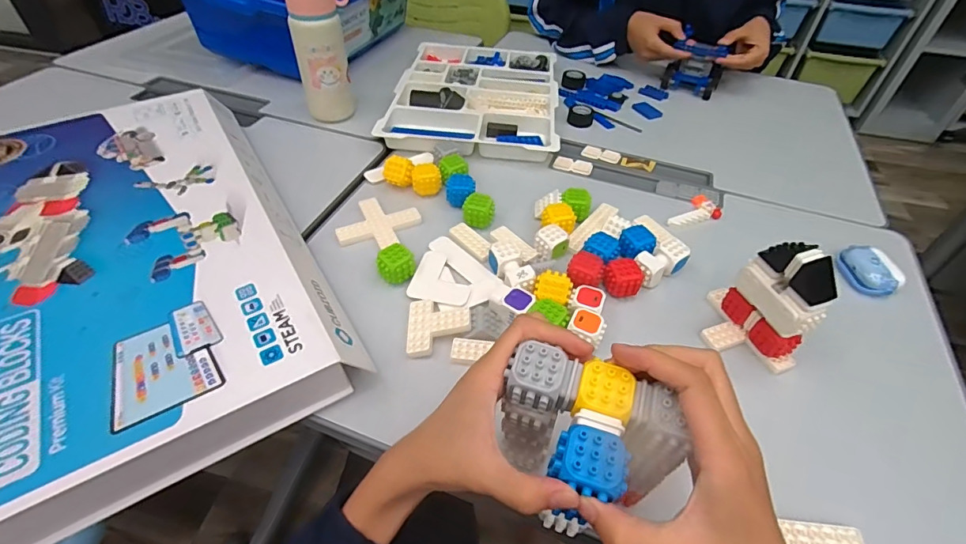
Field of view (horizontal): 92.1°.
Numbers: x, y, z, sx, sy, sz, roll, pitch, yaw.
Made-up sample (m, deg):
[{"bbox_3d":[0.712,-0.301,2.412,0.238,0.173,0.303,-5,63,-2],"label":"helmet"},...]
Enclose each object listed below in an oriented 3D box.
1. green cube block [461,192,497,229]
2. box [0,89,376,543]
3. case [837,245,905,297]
[{"bbox_3d":[-0.005,-0.076,0.574,0.039,0.030,0.030,12,46,9],"label":"green cube block"},{"bbox_3d":[-0.379,-0.029,0.487,0.317,0.047,0.551,-25,52,-24],"label":"box"},{"bbox_3d":[0.443,-0.002,0.534,0.045,0.023,0.067,-9,47,-11],"label":"case"}]

